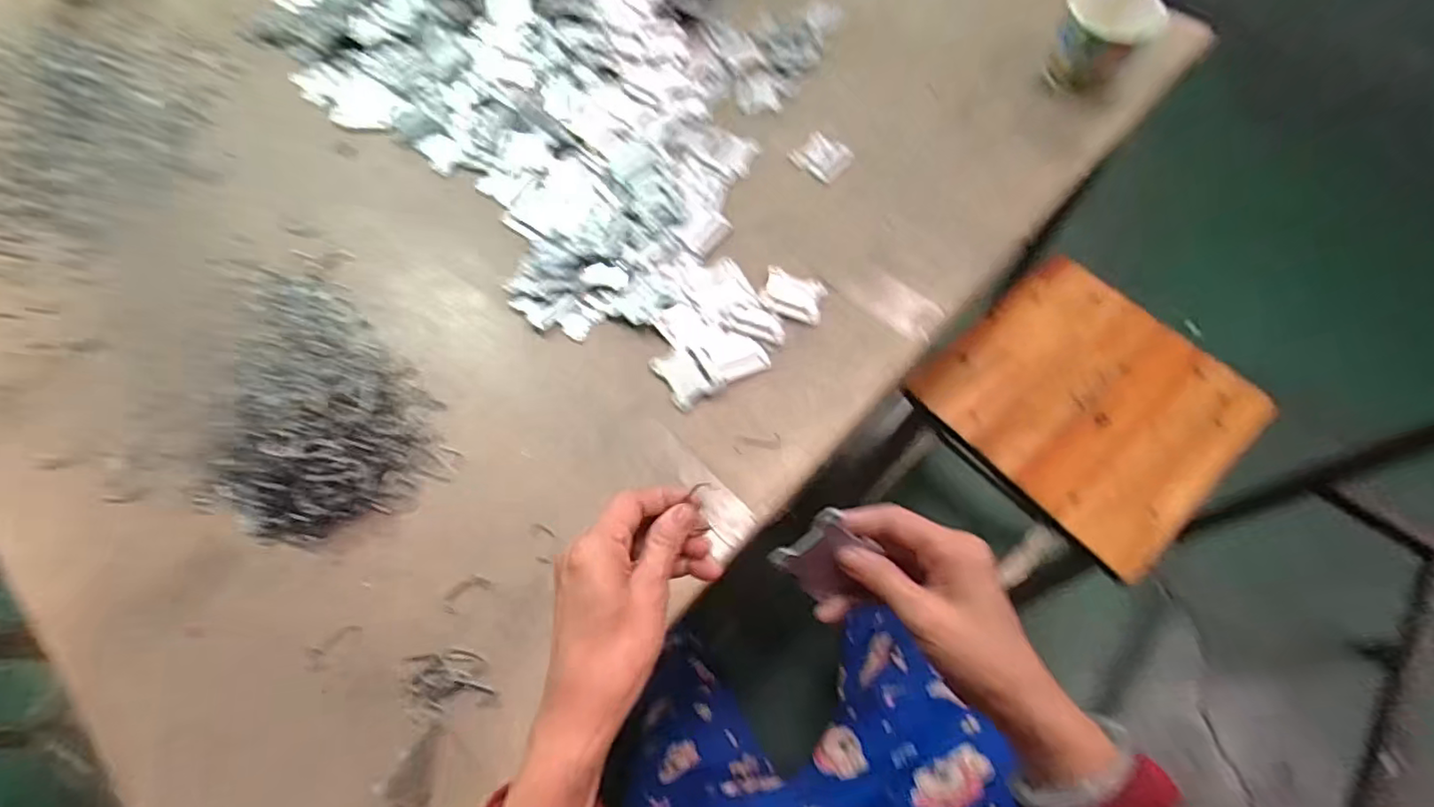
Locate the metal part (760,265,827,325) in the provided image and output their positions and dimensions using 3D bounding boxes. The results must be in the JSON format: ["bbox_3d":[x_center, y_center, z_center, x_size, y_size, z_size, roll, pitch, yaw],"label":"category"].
[{"bbox_3d":[0.069,-0.099,0.553,0.055,0.007,0.049,14,66,8],"label":"metal part"}]

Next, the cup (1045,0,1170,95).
[{"bbox_3d":[0.394,-0.374,0.631,0.093,0.079,0.077,26,68,13],"label":"cup"}]

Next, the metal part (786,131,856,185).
[{"bbox_3d":[0.107,-0.253,0.630,0.055,0.009,0.051,41,72,18],"label":"metal part"}]

